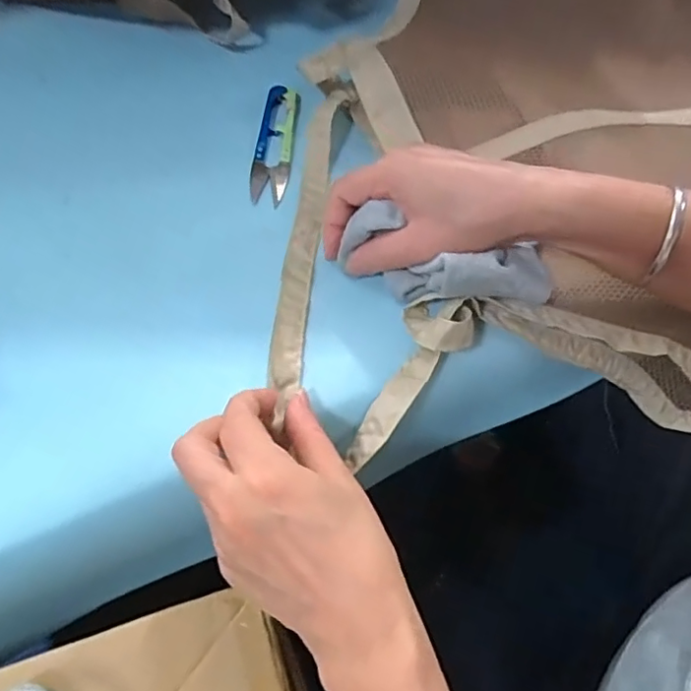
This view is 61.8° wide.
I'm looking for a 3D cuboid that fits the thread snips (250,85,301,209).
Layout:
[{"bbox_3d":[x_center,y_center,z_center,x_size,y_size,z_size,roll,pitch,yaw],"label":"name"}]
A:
[{"bbox_3d":[-0.053,-0.153,0.438,0.028,0.007,0.117,5,59,-1],"label":"thread snips"}]

